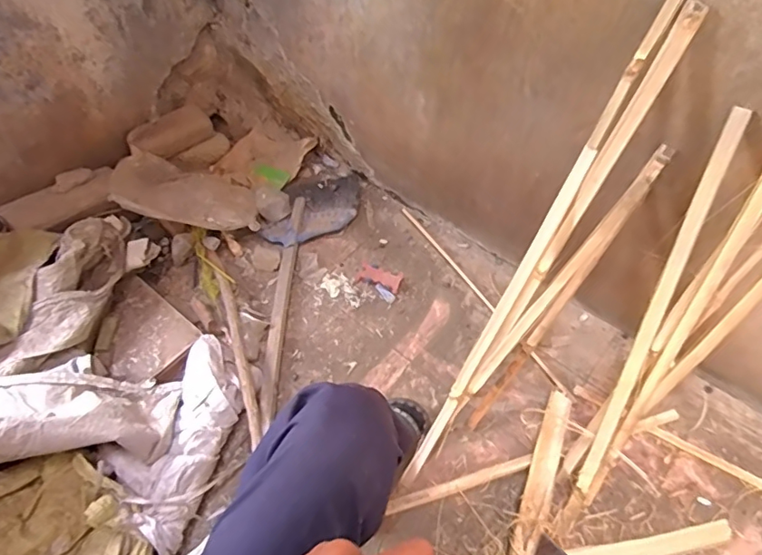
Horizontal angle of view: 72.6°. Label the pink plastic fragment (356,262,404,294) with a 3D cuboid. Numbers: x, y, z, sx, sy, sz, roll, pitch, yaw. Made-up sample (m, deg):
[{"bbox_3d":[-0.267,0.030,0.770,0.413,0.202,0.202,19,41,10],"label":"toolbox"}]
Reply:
[{"bbox_3d":[-0.002,0.000,1.214,0.100,0.018,0.049,19,59,14],"label":"pink plastic fragment"}]

